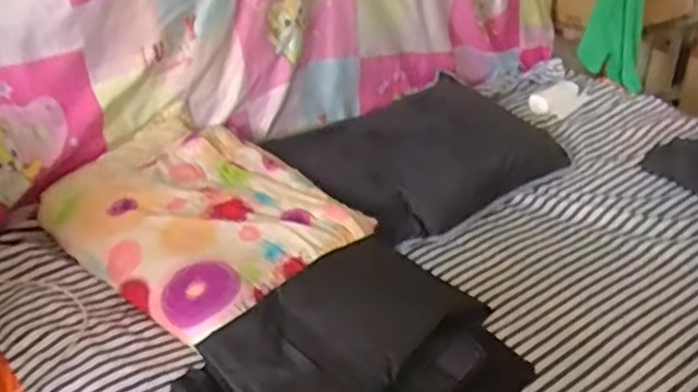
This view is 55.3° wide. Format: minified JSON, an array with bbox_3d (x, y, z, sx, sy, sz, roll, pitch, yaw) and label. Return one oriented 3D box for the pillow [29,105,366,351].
[{"bbox_3d":[-0.240,0.020,1.105,0.452,0.119,0.370,23,37,33],"label":"pillow"}]

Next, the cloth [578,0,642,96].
[{"bbox_3d":[0.680,-0.449,1.674,0.163,0.352,0.084,13,33,19],"label":"cloth"}]

